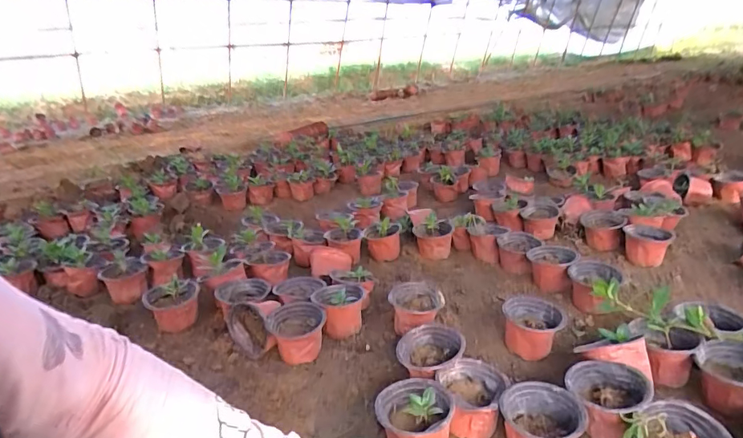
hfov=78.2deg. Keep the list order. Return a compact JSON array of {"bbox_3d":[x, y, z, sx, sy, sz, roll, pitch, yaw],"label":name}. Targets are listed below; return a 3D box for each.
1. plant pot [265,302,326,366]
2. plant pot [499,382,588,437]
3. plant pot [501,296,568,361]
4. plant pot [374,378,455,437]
[{"bbox_3d":[-0.130,0.202,0.795,0.097,0.072,0.093,-2,21,1],"label":"plant pot"},{"bbox_3d":[0.218,0.264,0.585,0.094,0.071,0.086,-2,21,1],"label":"plant pot"},{"bbox_3d":[0.272,0.186,0.771,0.096,0.074,0.104,3,22,13],"label":"plant pot"},{"bbox_3d":[0.056,0.265,0.594,0.094,0.081,0.095,-2,21,1],"label":"plant pot"}]

